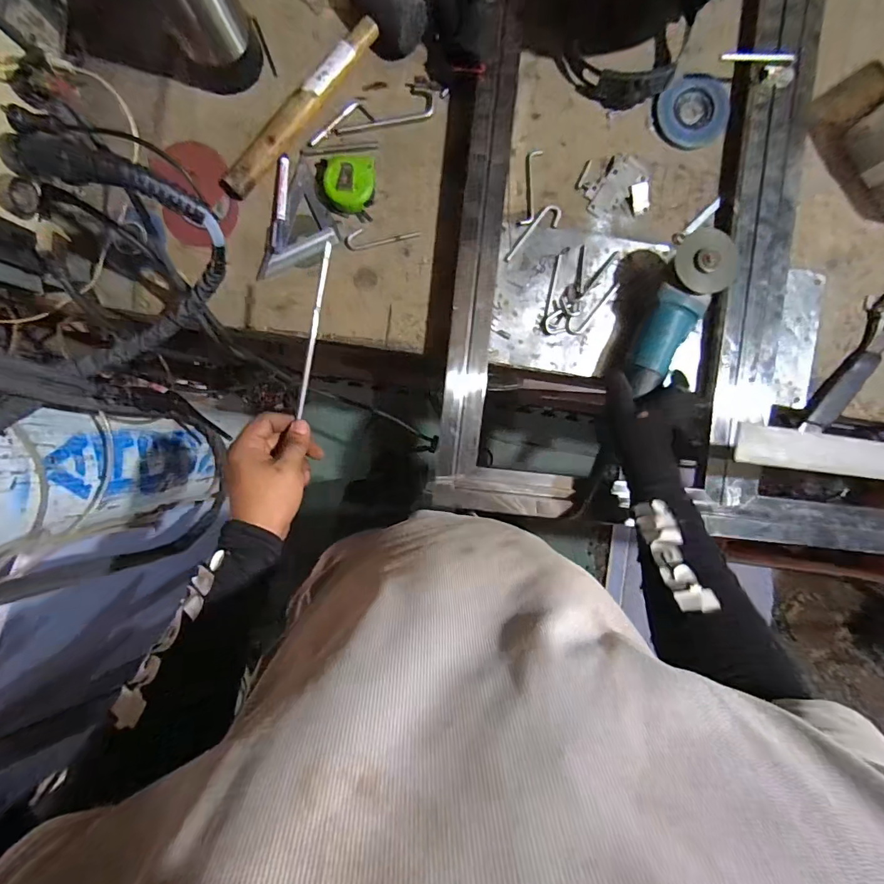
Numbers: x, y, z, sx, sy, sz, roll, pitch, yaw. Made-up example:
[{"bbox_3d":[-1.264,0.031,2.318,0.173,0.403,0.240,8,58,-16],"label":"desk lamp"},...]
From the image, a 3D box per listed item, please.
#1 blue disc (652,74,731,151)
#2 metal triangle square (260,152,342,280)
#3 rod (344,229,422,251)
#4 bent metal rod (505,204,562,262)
[{"bbox_3d":[0.332,-0.437,0.595,0.094,0.018,0.081,35,103,-1],"label":"blue disc"},{"bbox_3d":[-0.181,-0.289,0.602,0.082,0.012,0.163,21,90,2],"label":"metal triangle square"},{"bbox_3d":[-0.082,-0.281,0.607,0.101,0.005,0.027,-13,89,1],"label":"rod"},{"bbox_3d":[0.121,-0.283,0.606,0.097,0.005,0.030,-39,89,1],"label":"bent metal rod"}]

